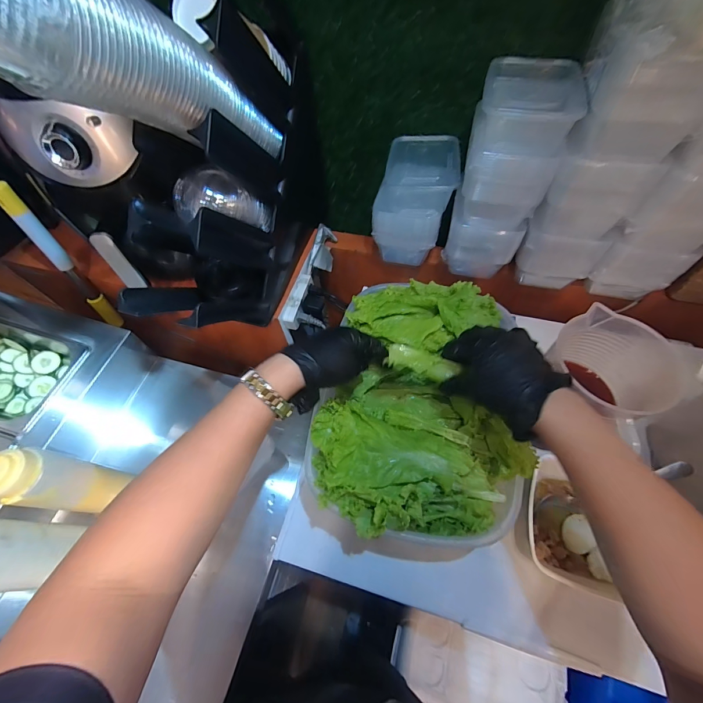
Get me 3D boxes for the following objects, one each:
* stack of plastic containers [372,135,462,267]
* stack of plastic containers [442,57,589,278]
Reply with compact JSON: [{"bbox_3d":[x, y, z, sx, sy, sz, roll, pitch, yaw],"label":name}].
[{"bbox_3d":[0.118,-0.278,0.622,0.131,0.155,0.161,10,61,9],"label":"stack of plastic containers"},{"bbox_3d":[0.242,-0.284,0.546,0.125,0.269,0.159,11,61,9],"label":"stack of plastic containers"}]

